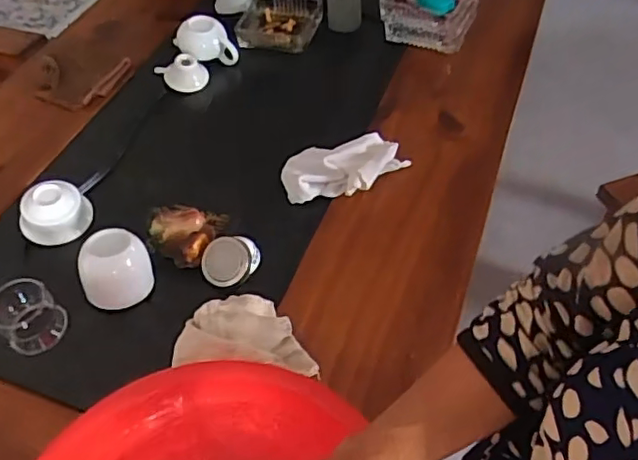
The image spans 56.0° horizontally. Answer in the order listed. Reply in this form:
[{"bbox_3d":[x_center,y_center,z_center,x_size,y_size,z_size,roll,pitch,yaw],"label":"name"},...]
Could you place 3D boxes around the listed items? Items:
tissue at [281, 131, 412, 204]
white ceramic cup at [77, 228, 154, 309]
[{"bbox_3d":[0.034,-0.080,0.768,0.157,0.047,0.073,-6,50,-2],"label":"tissue"},{"bbox_3d":[-0.229,0.044,0.672,0.075,0.067,0.063,-10,50,-5],"label":"white ceramic cup"}]

